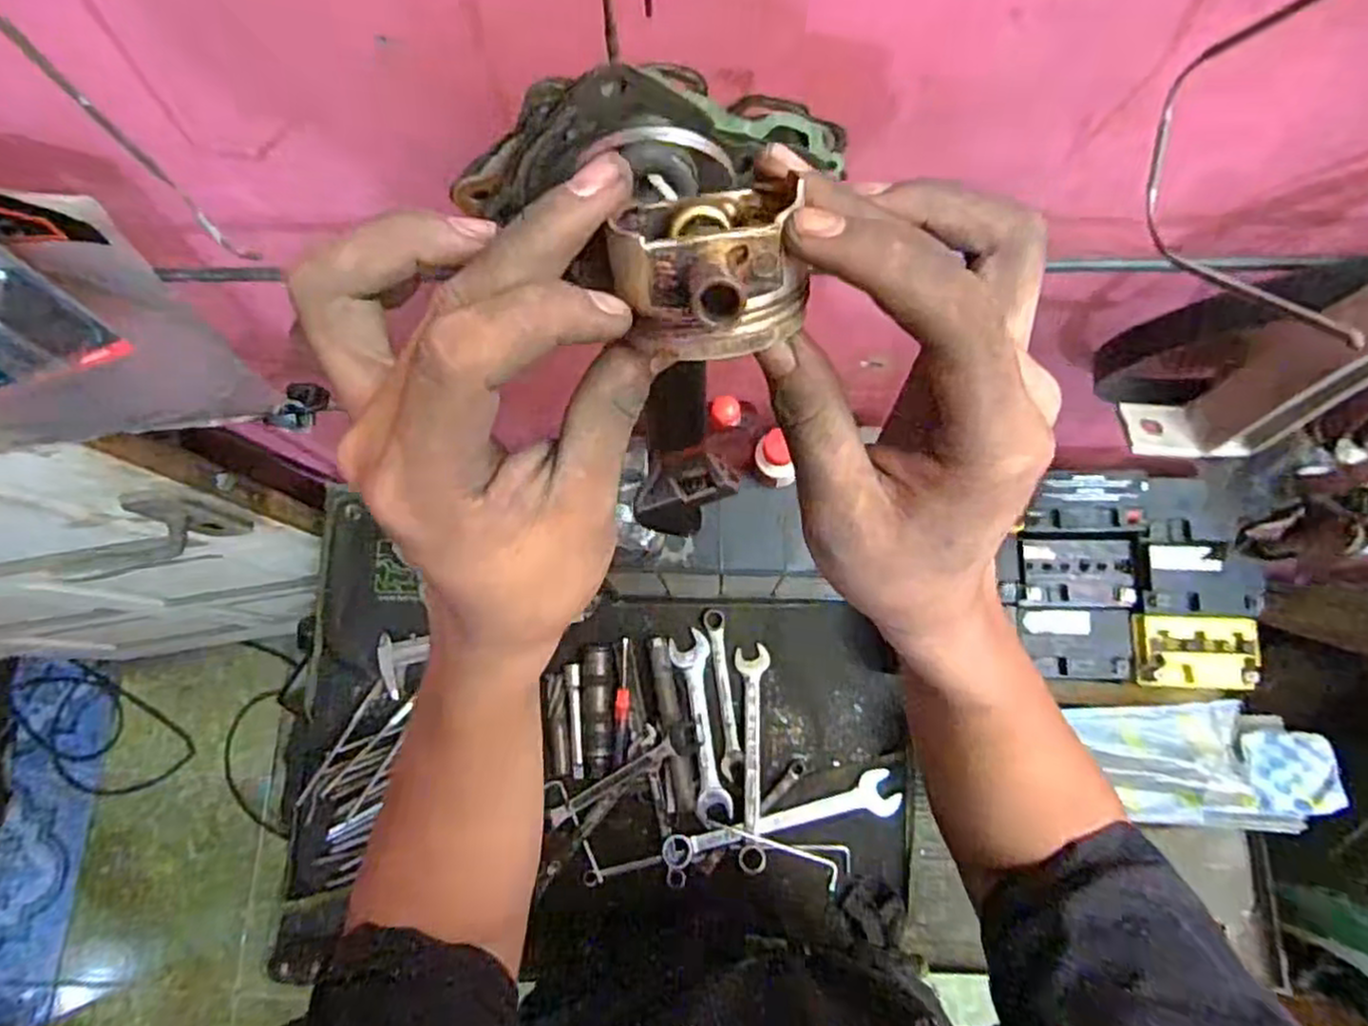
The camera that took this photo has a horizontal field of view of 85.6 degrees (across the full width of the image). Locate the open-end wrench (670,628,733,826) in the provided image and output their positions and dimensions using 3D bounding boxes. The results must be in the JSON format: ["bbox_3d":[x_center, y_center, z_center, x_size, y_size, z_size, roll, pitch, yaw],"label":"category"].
[{"bbox_3d":[0.018,0.227,0.794,0.042,0.011,0.194,-8,77,-1],"label":"open-end wrench"}]

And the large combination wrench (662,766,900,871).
[{"bbox_3d":[0.101,0.322,0.765,0.246,0.018,0.042,-17,77,-3],"label":"large combination wrench"}]

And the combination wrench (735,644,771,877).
[{"bbox_3d":[0.073,0.256,0.781,0.034,0.021,0.226,1,77,1],"label":"combination wrench"}]

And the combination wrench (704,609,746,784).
[{"bbox_3d":[0.044,0.196,0.802,0.024,0.010,0.178,-6,77,-1],"label":"combination wrench"}]

